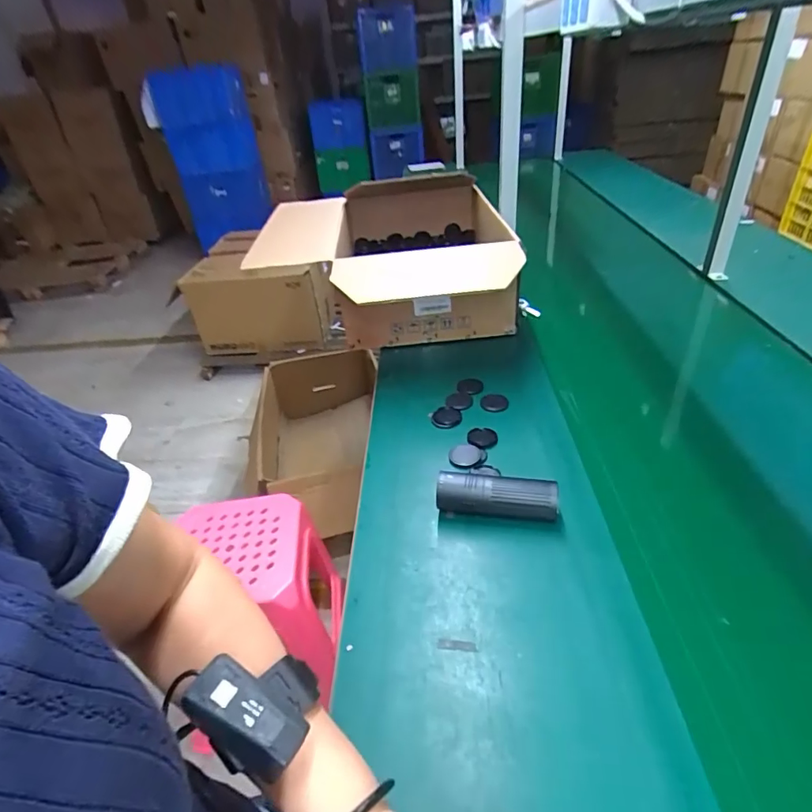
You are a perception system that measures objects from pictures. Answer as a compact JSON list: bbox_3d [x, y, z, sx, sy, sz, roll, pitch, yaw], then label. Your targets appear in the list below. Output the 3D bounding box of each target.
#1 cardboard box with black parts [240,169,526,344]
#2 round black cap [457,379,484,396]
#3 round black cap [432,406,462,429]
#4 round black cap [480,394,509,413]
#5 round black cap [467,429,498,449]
[{"bbox_3d":[0.034,-0.404,1.267,0.417,0.245,0.665,-6,35,0],"label":"cardboard box with black parts"},{"bbox_3d":[0.127,-0.039,0.955,0.051,0.007,0.054,1,36,10],"label":"round black cap"},{"bbox_3d":[0.075,0.021,0.875,0.048,0.008,0.056,15,41,28],"label":"round black cap"},{"bbox_3d":[0.165,-0.005,0.900,0.051,0.014,0.051,-4,35,3],"label":"round black cap"},{"bbox_3d":[0.130,0.056,0.824,0.049,0.008,0.061,-1,36,8],"label":"round black cap"}]

